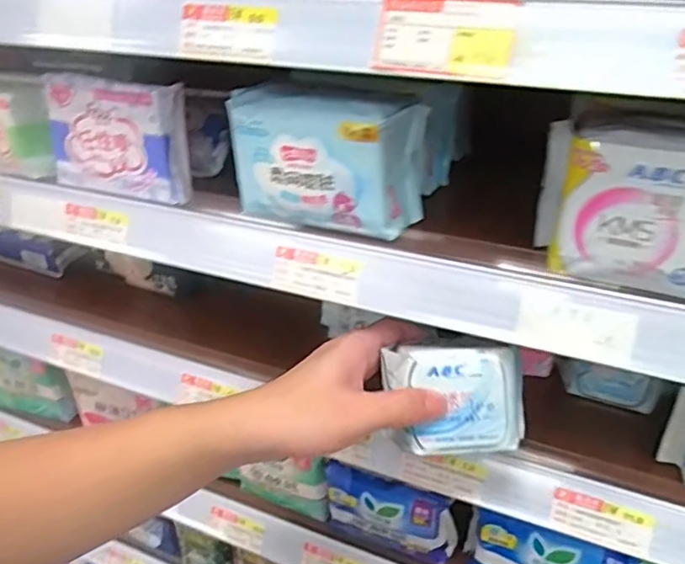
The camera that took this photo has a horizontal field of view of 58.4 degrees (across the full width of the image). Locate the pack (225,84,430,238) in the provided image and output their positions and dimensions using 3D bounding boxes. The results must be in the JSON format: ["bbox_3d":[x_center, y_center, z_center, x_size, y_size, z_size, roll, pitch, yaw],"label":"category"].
[{"bbox_3d":[-0.013,-0.084,0.409,0.119,0.087,0.051,13,34,22],"label":"pack"}]

